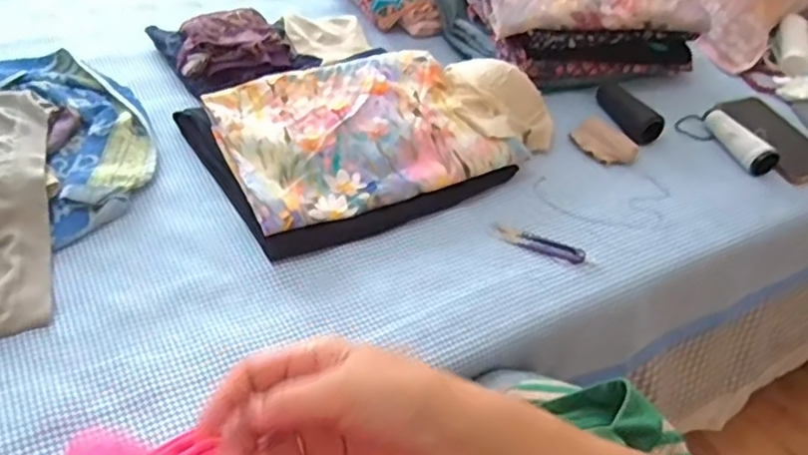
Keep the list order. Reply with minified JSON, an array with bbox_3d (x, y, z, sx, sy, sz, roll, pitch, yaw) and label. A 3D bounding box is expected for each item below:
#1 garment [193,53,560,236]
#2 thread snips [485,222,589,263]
[{"bbox_3d":[-0.013,-0.121,0.715,0.396,0.049,0.218,-18,49,-24],"label":"garment"},{"bbox_3d":[0.139,0.015,0.662,0.100,0.005,0.025,17,44,10],"label":"thread snips"}]

